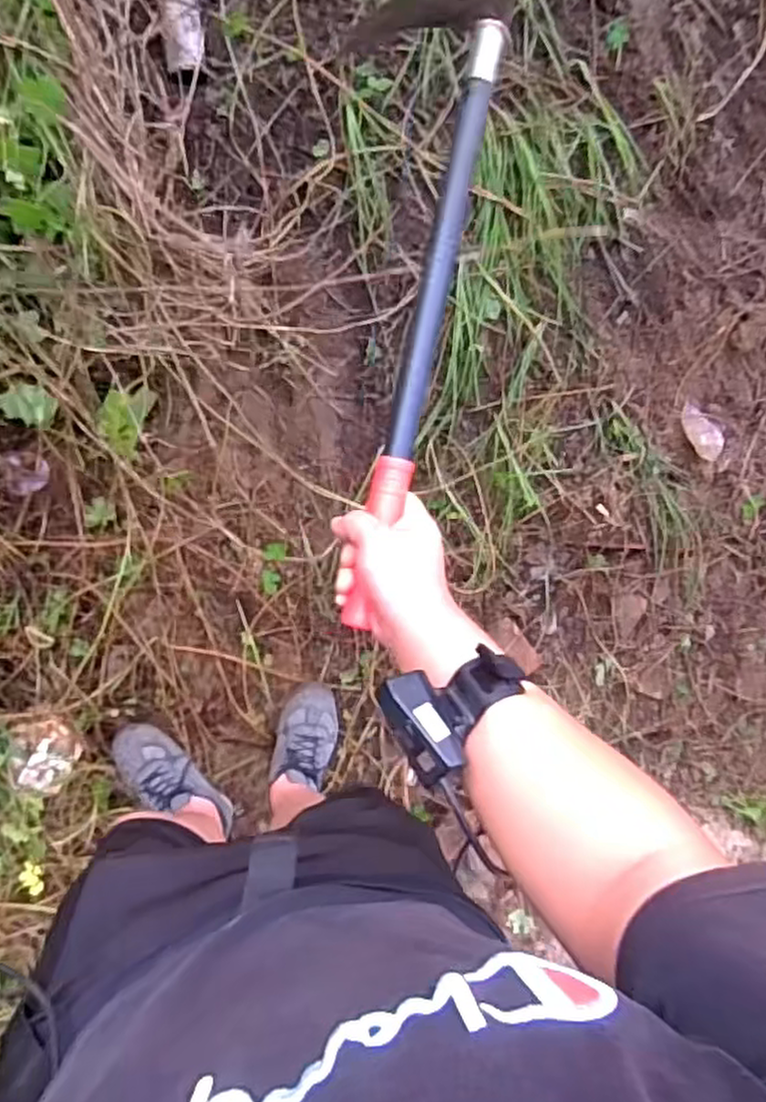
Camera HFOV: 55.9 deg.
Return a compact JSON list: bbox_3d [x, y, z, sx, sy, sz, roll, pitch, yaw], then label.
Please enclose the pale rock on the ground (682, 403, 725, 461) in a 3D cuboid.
[{"bbox_3d":[0.576,-0.215,1.303,0.057,0.022,0.108,-31,93,-8],"label":"pale rock on the ground"}]

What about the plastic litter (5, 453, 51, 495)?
[{"bbox_3d":[-0.500,-0.109,1.009,0.060,0.019,0.062,-25,131,-32],"label":"plastic litter"}]

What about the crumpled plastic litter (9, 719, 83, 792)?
[{"bbox_3d":[-0.544,0.328,1.166,0.097,0.030,0.113,10,87,-8],"label":"crumpled plastic litter"}]

